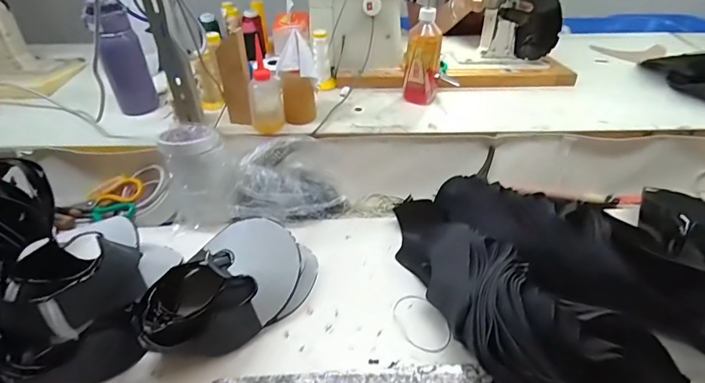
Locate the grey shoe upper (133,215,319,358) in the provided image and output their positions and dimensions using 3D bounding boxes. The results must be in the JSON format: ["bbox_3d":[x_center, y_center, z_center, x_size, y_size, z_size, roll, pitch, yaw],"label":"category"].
[{"bbox_3d":[-0.162,0.128,0.570,0.136,0.095,0.257,27,48,29],"label":"grey shoe upper"}]

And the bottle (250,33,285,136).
[{"bbox_3d":[-0.161,-0.186,0.752,0.063,0.151,0.070,-13,42,-14],"label":"bottle"}]

